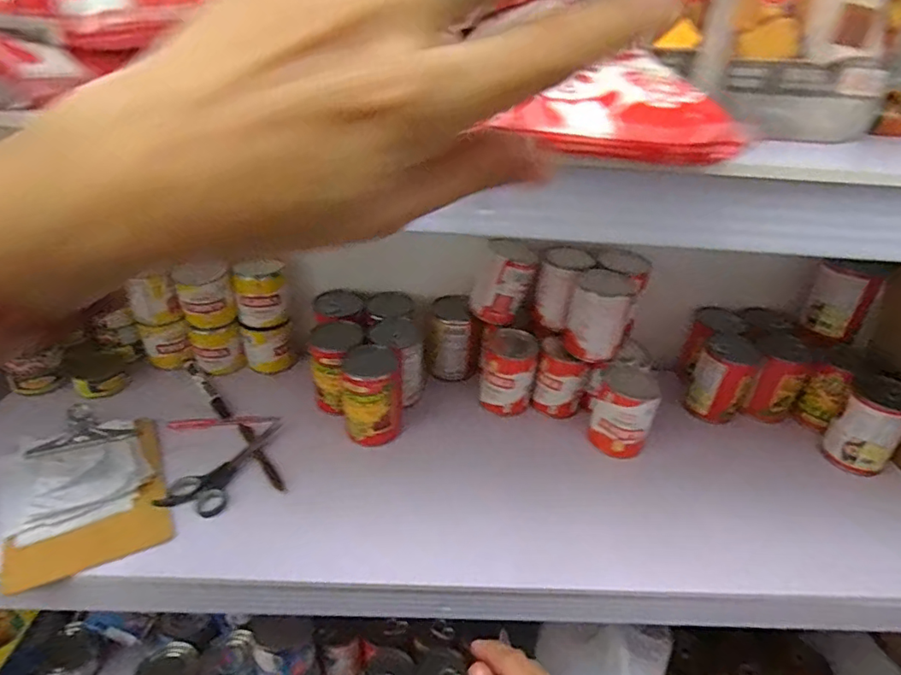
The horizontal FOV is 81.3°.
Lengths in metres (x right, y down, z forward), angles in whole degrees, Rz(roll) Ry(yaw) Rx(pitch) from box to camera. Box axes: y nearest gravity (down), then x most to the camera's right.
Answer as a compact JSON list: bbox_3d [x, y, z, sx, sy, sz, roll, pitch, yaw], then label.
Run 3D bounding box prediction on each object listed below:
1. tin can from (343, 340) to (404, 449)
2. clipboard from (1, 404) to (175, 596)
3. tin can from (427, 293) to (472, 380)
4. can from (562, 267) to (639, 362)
[{"bbox_3d":[-0.099,0.082,0.677,0.073,0.129,0.068,4,32,-2],"label":"tin can"},{"bbox_3d":[-0.400,0.158,0.576,0.139,0.033,0.221,-14,37,-28],"label":"clipboard"},{"bbox_3d":[0.004,-0.002,0.799,0.071,0.109,0.075,4,32,-2],"label":"tin can"},{"bbox_3d":[0.195,-0.029,0.693,0.074,0.101,0.080,15,34,16],"label":"can"}]

